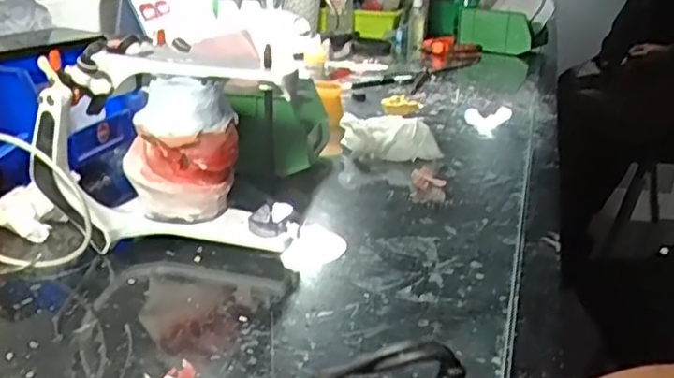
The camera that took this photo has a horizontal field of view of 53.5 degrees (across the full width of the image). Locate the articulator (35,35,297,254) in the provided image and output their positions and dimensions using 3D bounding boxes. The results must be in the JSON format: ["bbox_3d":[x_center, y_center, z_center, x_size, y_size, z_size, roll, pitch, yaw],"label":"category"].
[{"bbox_3d":[-0.130,-0.028,0.522,0.190,0.153,0.103,1,21,-2],"label":"articulator"}]

